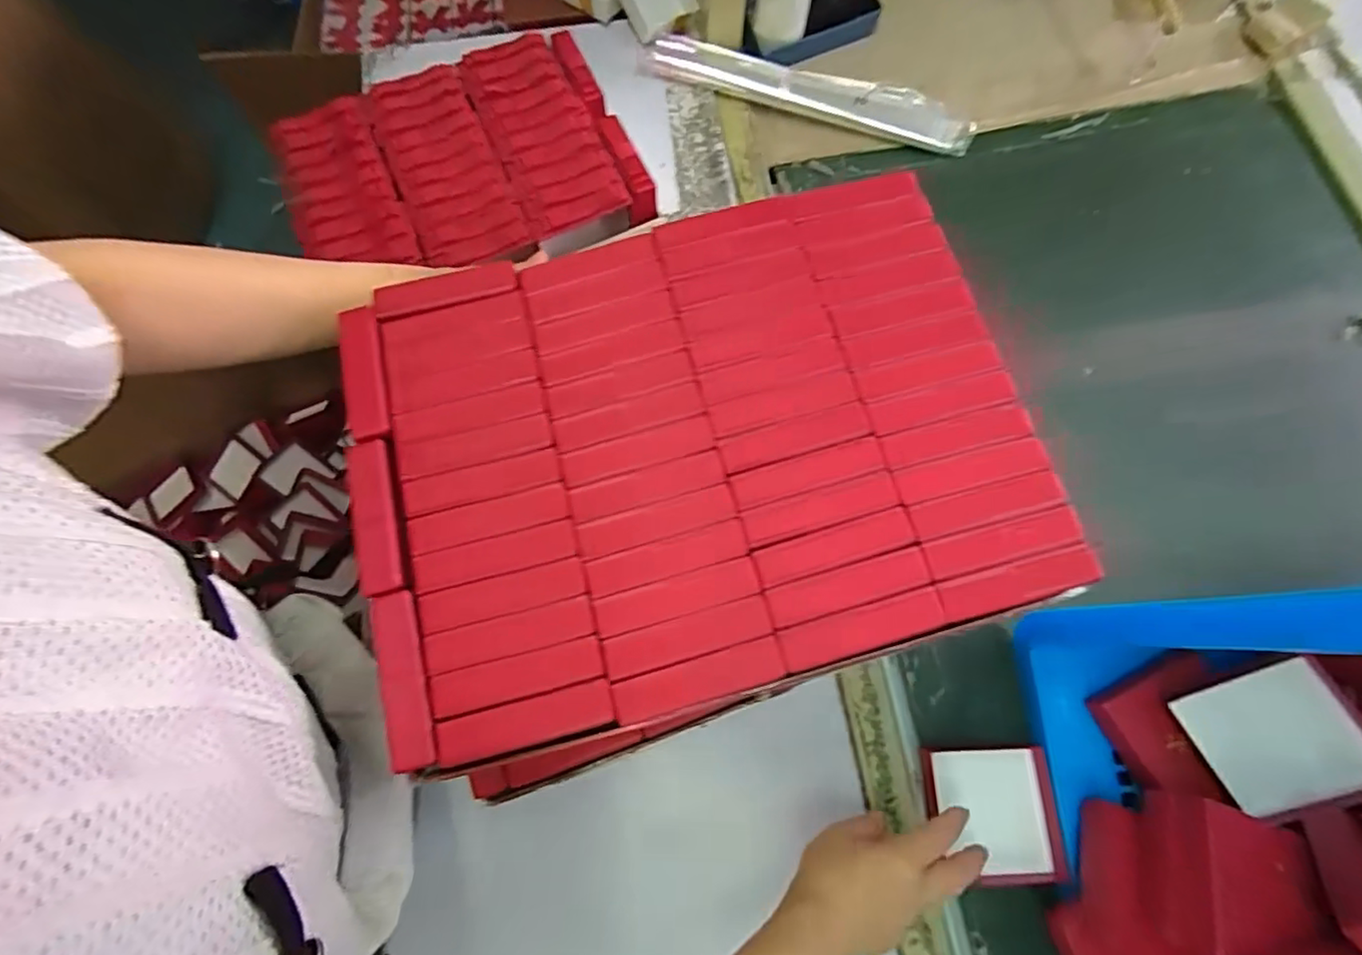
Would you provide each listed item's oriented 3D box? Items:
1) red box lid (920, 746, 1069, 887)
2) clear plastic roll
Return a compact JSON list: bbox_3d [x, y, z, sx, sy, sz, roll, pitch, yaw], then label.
[{"bbox_3d":[0.241,0.256,0.442,0.094,0.021,0.090,-1,74,-1],"label":"red box lid"},{"bbox_3d":[0.142,-0.435,0.650,0.376,0.031,0.052,16,74,5],"label":"clear plastic roll"}]

